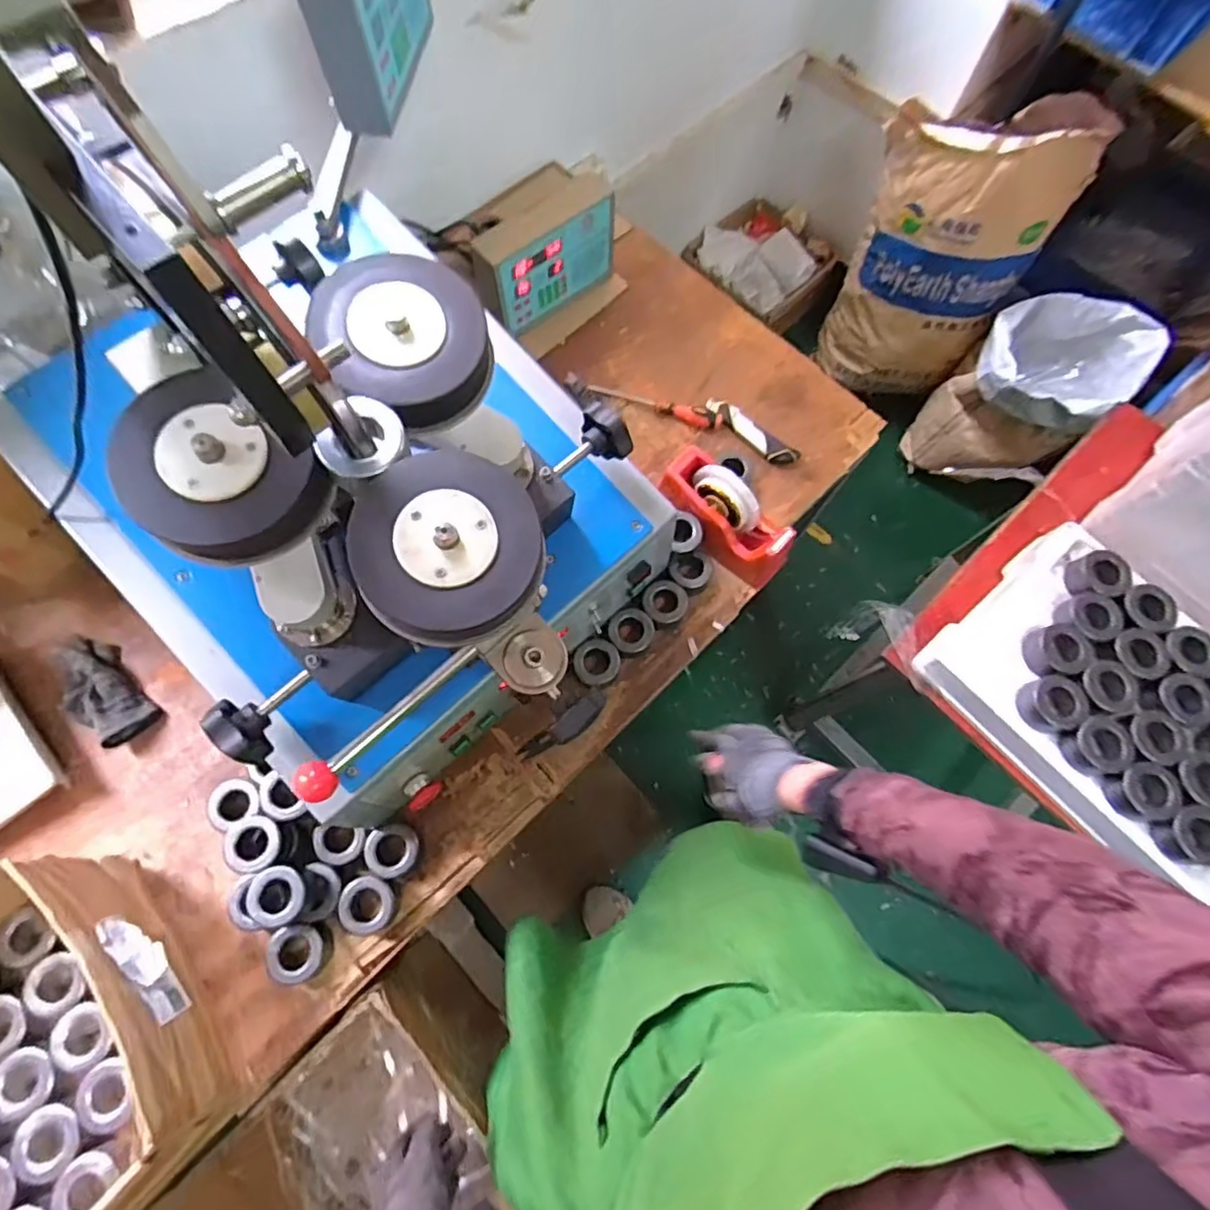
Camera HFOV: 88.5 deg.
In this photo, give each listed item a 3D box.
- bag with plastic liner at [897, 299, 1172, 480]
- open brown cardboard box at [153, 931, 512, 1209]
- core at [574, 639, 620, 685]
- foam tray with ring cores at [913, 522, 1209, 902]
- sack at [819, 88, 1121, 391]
[{"bbox_3d":[1.013,-0.494,1.529,0.333,0.415,0.302,37,73,10],"label":"bag with plastic liner"},{"bbox_3d":[-0.282,0.675,0.786,0.276,0.311,0.342,41,74,11],"label":"open brown cardboard box"},{"bbox_3d":[-0.012,0.076,0.820,0.060,0.023,0.060,1,86,-14],"label":"core"},{"bbox_3d":[0.633,0.108,0.756,0.290,0.082,0.375,-38,77,-14],"label":"foam tray with ring cores"},{"bbox_3d":[0.785,-0.780,1.459,0.400,0.593,0.252,4,71,-1],"label":"sack"}]

